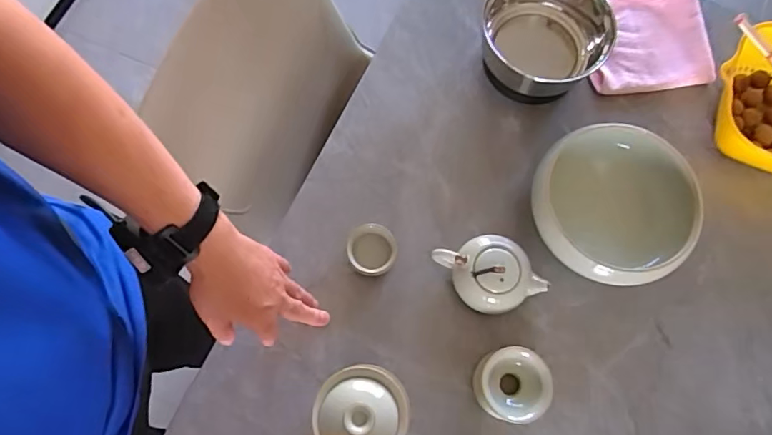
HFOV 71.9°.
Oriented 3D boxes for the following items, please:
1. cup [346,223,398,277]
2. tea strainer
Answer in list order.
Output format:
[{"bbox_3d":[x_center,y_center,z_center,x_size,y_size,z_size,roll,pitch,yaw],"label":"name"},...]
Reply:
[{"bbox_3d":[-0.017,0.041,0.637,0.058,0.033,0.057,0,71,0],"label":"cup"},{"bbox_3d":[0.139,0.185,0.590,0.074,0.045,0.075,7,72,2],"label":"tea strainer"}]

